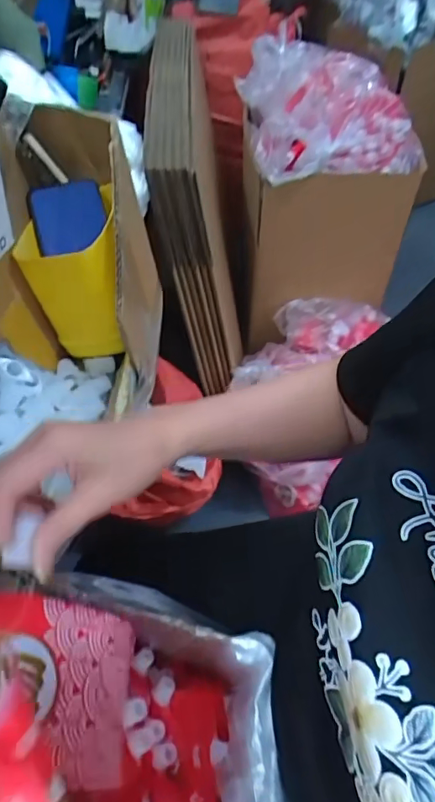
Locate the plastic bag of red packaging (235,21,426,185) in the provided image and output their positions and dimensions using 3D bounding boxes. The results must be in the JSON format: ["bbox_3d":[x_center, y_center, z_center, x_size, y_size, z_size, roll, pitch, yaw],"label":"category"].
[{"bbox_3d":[0.265,-0.768,1.265,0.405,0.143,0.684,-1,49,-3],"label":"plastic bag of red packaging"}]

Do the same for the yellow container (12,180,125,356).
[{"bbox_3d":[-0.153,-0.146,0.548,0.090,0.128,0.139,-6,49,-6],"label":"yellow container"}]

